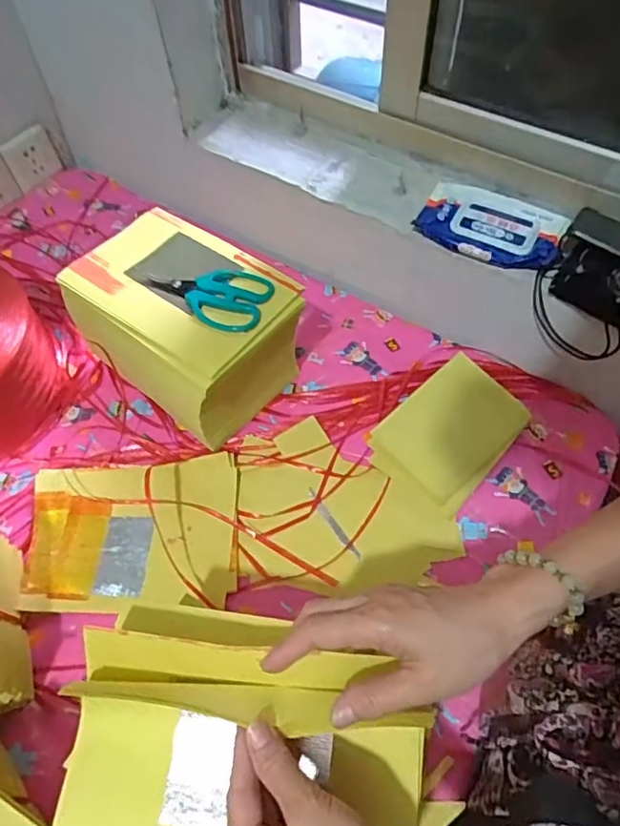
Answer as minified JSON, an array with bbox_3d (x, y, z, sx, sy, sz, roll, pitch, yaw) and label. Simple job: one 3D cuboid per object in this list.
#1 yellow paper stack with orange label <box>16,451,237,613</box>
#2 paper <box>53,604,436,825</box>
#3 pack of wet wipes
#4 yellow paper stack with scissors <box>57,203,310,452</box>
[{"bbox_3d":[-0.203,0.133,0.638,0.232,0.022,0.168,-4,63,0],"label":"yellow paper stack with orange label"},{"bbox_3d":[-0.044,0.218,0.354,0.225,0.069,0.169,12,56,11],"label":"paper"},{"bbox_3d":[0.221,-0.233,0.693,0.173,0.031,0.107,24,59,18],"label":"pack of wet wipes"},{"bbox_3d":[-0.143,-0.098,0.695,0.243,0.171,0.170,33,62,23],"label":"yellow paper stack with scissors"}]

